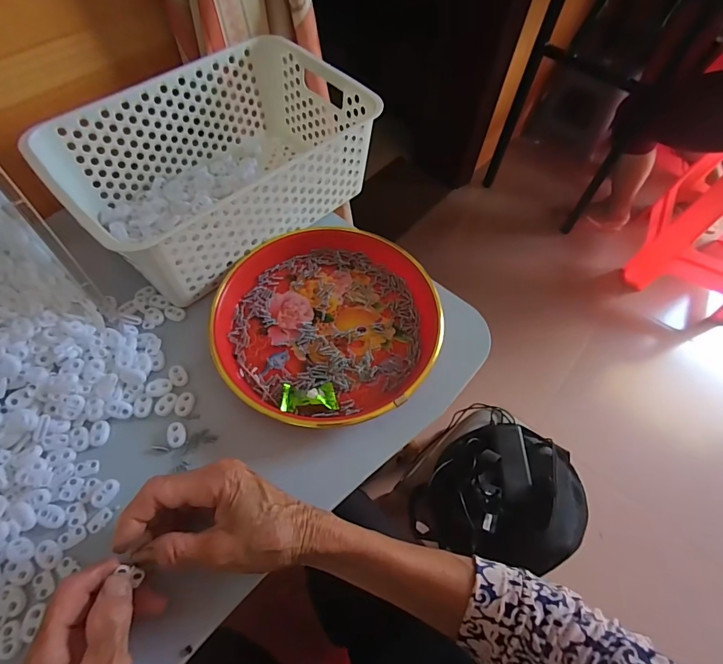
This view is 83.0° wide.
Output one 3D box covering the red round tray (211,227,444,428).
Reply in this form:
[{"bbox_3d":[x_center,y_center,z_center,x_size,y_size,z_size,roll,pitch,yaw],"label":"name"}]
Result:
[{"bbox_3d":[-0.034,-0.018,0.412,0.211,0.032,0.218,2,59,-3],"label":"red round tray"}]

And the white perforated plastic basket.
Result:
[{"bbox_3d":[-0.150,-0.181,0.447,0.198,0.113,0.303,39,64,18],"label":"white perforated plastic basket"}]

